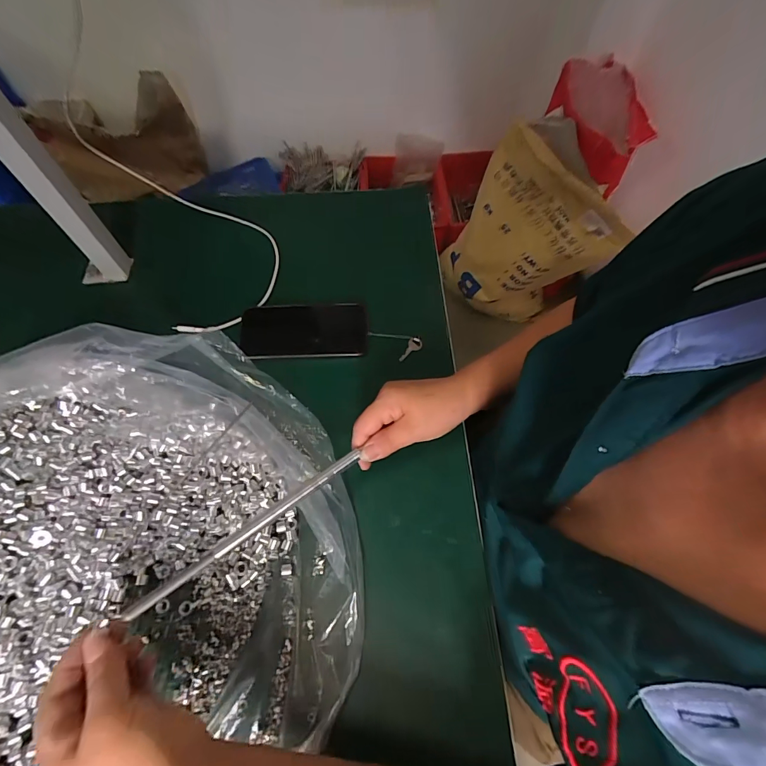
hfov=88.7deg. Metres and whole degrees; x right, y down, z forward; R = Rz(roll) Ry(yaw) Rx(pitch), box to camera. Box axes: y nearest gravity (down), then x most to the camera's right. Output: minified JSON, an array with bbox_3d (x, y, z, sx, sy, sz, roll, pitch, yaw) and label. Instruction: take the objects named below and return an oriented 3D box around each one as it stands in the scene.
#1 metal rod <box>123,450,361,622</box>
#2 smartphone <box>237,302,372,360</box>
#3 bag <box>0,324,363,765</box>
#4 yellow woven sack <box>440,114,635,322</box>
[{"bbox_3d":[-0.101,0.115,0.321,0.202,0.006,0.008,-30,69,-31],"label":"metal rod"},{"bbox_3d":[-0.097,-0.068,0.490,0.150,0.013,0.075,-4,63,-2],"label":"smartphone"},{"bbox_3d":[-0.250,0.151,0.345,0.426,0.073,0.442,-30,69,-15],"label":"bag"},{"bbox_3d":[0.397,-0.423,1.178,0.299,0.478,0.393,-16,64,-8],"label":"yellow woven sack"}]

